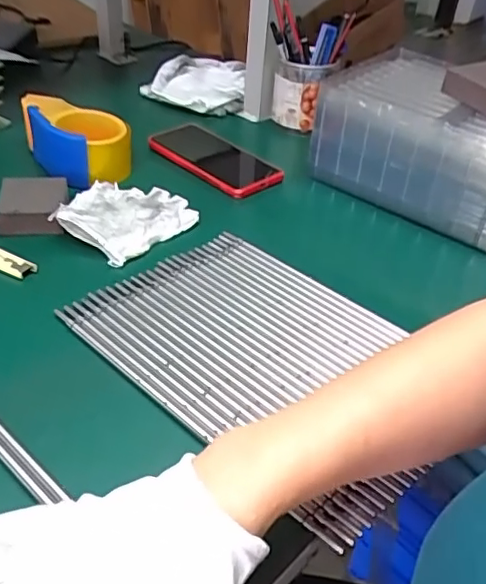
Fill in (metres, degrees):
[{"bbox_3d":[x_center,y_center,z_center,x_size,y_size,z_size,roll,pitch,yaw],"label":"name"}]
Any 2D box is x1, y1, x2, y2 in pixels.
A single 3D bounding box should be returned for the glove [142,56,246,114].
[{"bbox_3d":[-0.059,-0.301,0.855,0.135,0.043,0.142,5,38,-4],"label":"glove"}]

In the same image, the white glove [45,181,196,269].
[{"bbox_3d":[-0.116,-0.079,0.579,0.107,0.021,0.120,25,41,22],"label":"white glove"}]

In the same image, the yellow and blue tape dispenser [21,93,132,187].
[{"bbox_3d":[-0.185,-0.175,0.663,0.092,0.052,0.123,-19,45,-29],"label":"yellow and blue tape dispenser"}]

